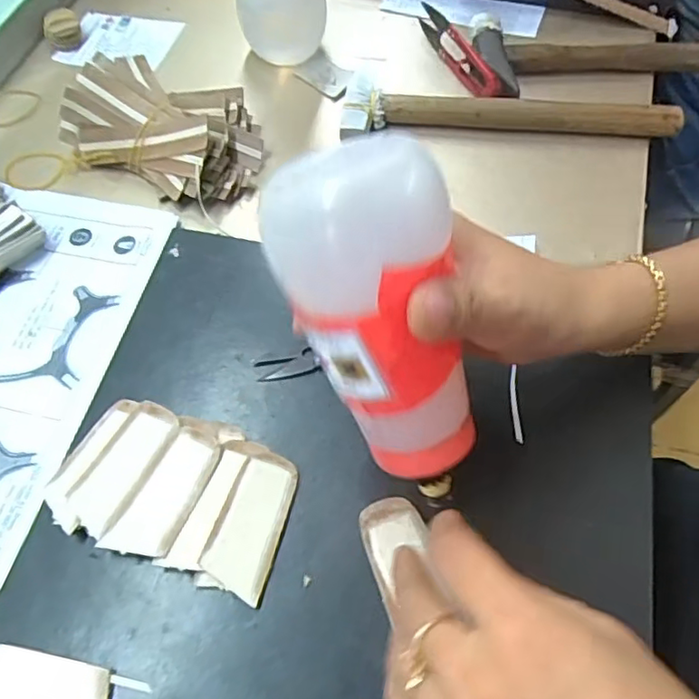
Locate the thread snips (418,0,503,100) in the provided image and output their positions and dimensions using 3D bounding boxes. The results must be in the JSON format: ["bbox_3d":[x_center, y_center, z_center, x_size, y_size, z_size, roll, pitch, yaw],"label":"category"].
[{"bbox_3d":[0.089,-0.247,0.499,0.014,0.025,0.111,-24,62,-12],"label":"thread snips"}]

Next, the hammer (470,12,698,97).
[{"bbox_3d":[0.211,-0.252,0.502,0.207,0.028,0.084,-11,60,-5],"label":"hammer"}]

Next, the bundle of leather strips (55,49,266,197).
[{"bbox_3d":[-0.133,-0.165,0.447,0.147,0.050,0.085,22,63,13],"label":"bundle of leather strips"}]

